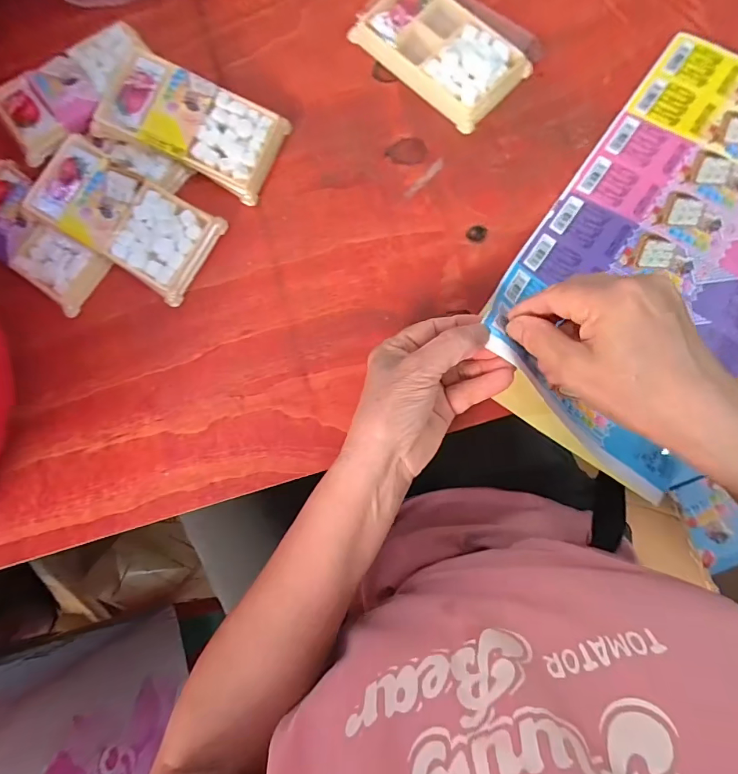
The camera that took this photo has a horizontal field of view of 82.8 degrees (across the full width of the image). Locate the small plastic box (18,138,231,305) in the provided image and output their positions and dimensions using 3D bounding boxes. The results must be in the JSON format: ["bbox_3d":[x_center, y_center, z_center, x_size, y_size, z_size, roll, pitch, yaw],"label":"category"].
[{"bbox_3d":[-0.192,-0.133,0.328,0.134,0.014,0.072,31,91,-7],"label":"small plastic box"}]

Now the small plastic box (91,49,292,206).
[{"bbox_3d":[-0.141,-0.211,0.336,0.132,0.014,0.074,23,88,-8],"label":"small plastic box"}]

